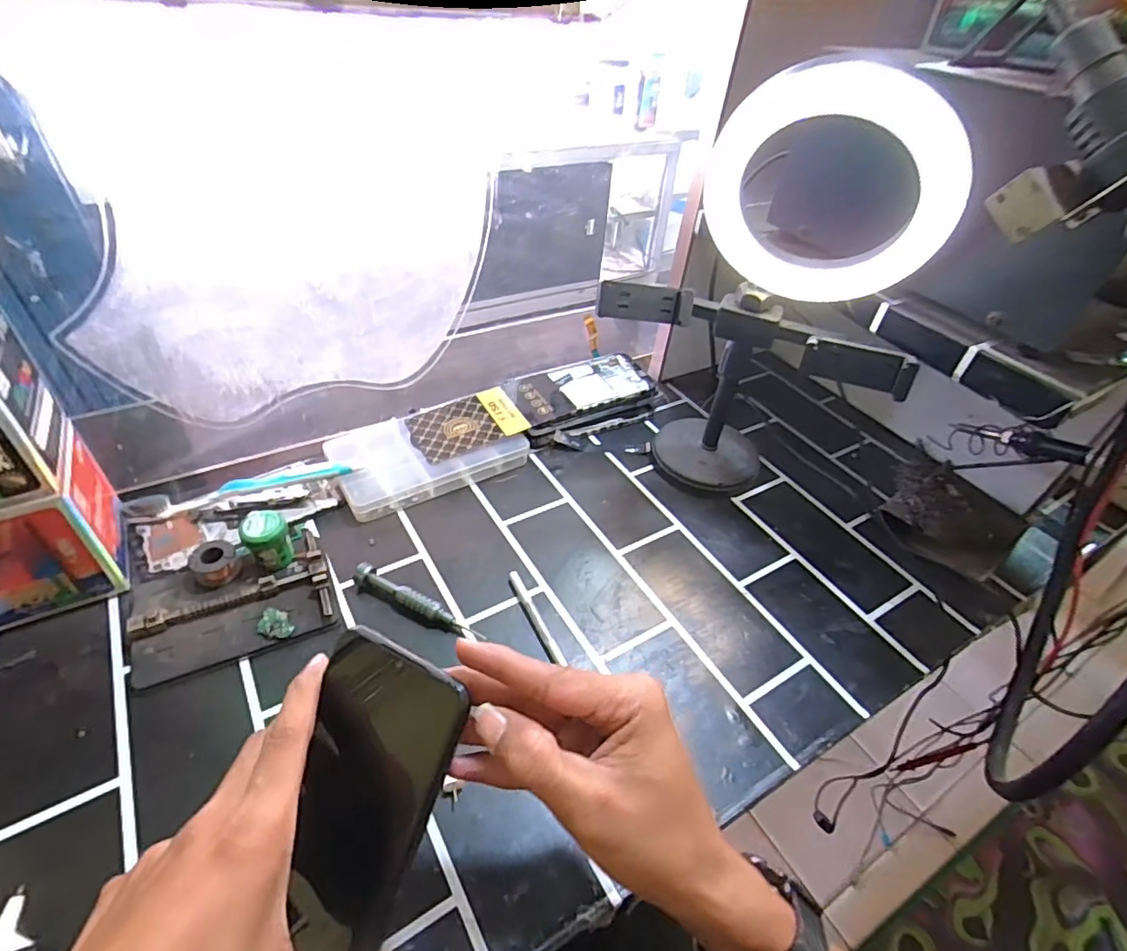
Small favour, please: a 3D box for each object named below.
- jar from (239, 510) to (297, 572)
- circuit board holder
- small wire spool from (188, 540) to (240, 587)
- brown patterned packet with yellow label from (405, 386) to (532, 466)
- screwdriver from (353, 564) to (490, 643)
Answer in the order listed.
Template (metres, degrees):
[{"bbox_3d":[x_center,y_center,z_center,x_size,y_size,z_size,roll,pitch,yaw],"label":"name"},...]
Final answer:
[{"bbox_3d":[-0.223,0.050,0.431,0.030,0.042,0.030,4,43,-3],"label":"jar"},{"bbox_3d":[-0.238,0.088,0.412,0.128,0.020,0.095,-14,47,-22],"label":"circuit board holder"},{"bbox_3d":[-0.258,0.067,0.424,0.030,0.026,0.026,-24,51,-29],"label":"small wire spool"},{"bbox_3d":[-0.094,-0.050,0.554,0.105,0.005,0.067,-23,52,-20],"label":"brown patterned packet with yellow label"},{"bbox_3d":[-0.109,0.095,0.425,0.108,0.018,0.015,23,45,17],"label":"screwdriver"}]

